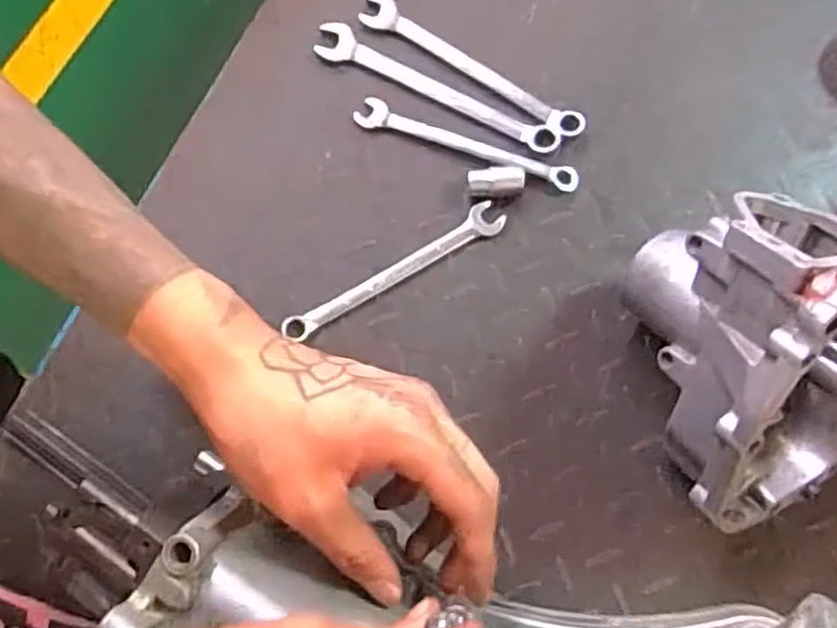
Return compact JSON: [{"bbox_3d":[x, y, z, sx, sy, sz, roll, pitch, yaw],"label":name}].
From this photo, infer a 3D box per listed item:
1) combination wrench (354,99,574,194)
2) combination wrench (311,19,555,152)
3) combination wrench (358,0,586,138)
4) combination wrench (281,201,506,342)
[{"bbox_3d":[0.035,-0.124,0.564,0.167,0.010,0.021,18,76,5],"label":"combination wrench"},{"bbox_3d":[0.013,-0.168,0.576,0.195,0.004,0.028,25,77,7],"label":"combination wrench"},{"bbox_3d":[0.040,-0.187,0.584,0.190,0.006,0.026,32,77,9],"label":"combination wrench"},{"bbox_3d":[-0.017,-0.031,0.541,0.171,0.004,0.023,-30,77,-7],"label":"combination wrench"}]

